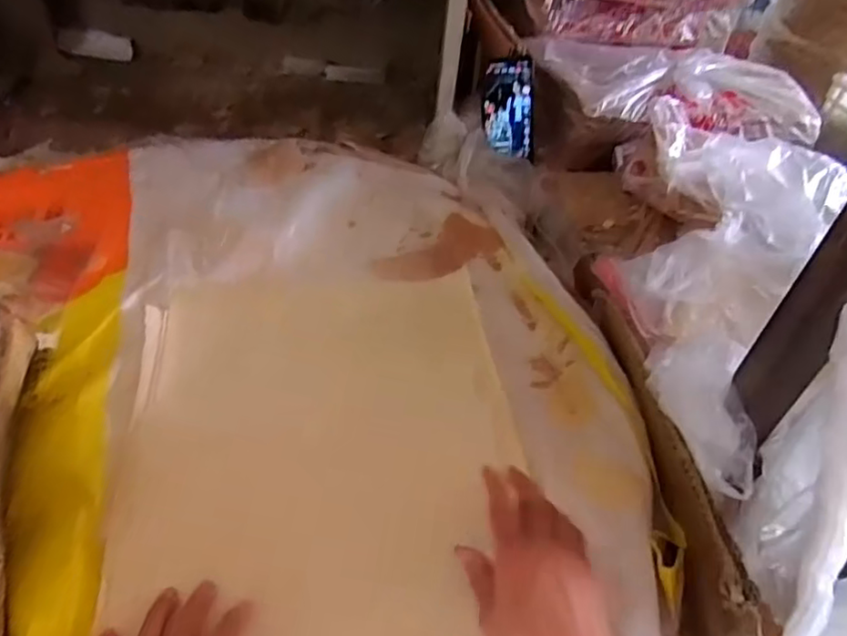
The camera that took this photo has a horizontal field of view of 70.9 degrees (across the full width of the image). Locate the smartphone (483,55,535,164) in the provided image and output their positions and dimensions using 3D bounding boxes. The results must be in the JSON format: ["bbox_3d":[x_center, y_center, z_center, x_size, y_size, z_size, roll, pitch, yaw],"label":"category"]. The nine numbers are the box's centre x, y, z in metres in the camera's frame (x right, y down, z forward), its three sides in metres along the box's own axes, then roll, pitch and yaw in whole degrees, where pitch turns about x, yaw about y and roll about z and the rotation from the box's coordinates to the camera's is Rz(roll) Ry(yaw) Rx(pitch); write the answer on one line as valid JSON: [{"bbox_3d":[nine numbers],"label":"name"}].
[{"bbox_3d":[0.126,-0.306,0.879,0.073,0.140,0.010,-4,21,4],"label":"smartphone"}]

